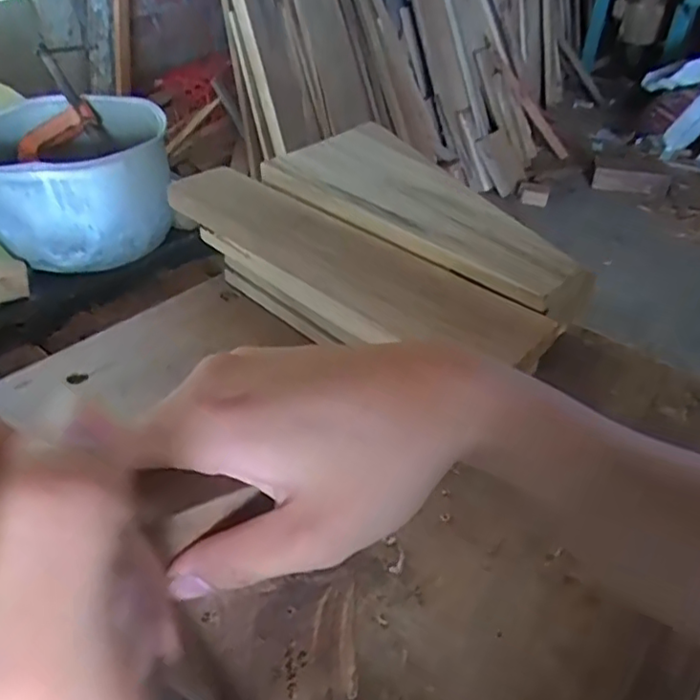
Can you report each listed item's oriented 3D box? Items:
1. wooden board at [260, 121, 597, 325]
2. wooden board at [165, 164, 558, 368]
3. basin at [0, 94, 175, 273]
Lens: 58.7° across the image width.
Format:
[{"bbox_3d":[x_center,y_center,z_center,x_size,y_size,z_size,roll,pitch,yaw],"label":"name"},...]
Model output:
[{"bbox_3d":[0.075,-0.135,0.554,0.144,0.015,0.343,-32,50,-34],"label":"wooden board"},{"bbox_3d":[-0.008,-0.076,0.509,0.357,0.027,0.075,32,48,31],"label":"wooden board"},{"bbox_3d":[-0.341,-0.207,0.761,0.222,0.128,0.212,1,39,-1],"label":"basin"}]

